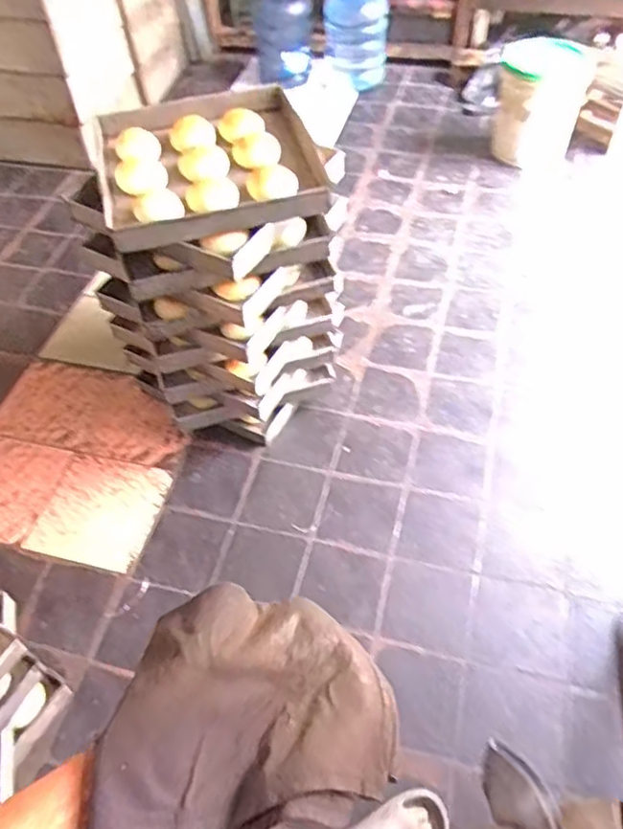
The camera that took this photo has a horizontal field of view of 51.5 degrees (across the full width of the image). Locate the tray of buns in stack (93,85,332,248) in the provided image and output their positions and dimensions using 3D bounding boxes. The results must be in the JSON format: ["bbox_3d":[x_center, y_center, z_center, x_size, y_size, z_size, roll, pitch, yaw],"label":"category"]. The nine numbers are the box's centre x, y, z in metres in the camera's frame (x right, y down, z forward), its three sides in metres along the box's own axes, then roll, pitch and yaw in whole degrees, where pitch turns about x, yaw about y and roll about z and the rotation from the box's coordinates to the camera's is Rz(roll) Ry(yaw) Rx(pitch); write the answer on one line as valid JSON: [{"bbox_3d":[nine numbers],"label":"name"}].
[{"bbox_3d":[-0.253,-0.596,1.480,0.453,0.089,0.514,-17,52,-10],"label":"tray of buns in stack"}]

